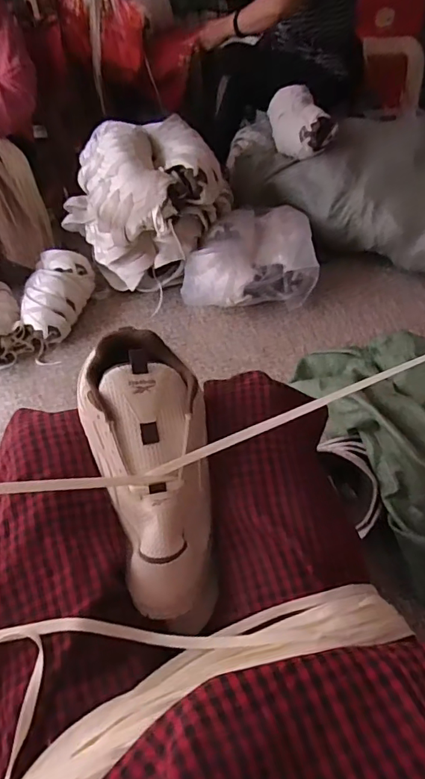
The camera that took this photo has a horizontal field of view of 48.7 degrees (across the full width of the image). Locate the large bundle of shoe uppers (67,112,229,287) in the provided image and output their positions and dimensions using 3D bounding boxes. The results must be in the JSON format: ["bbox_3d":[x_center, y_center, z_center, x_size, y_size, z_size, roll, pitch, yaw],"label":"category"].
[{"bbox_3d":[-0.181,-0.525,1.325,0.365,0.338,0.357,30,55,29],"label":"large bundle of shoe uppers"}]

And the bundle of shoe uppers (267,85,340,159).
[{"bbox_3d":[0.265,-0.808,1.420,0.136,0.125,0.323,-7,46,-2],"label":"bundle of shoe uppers"}]

